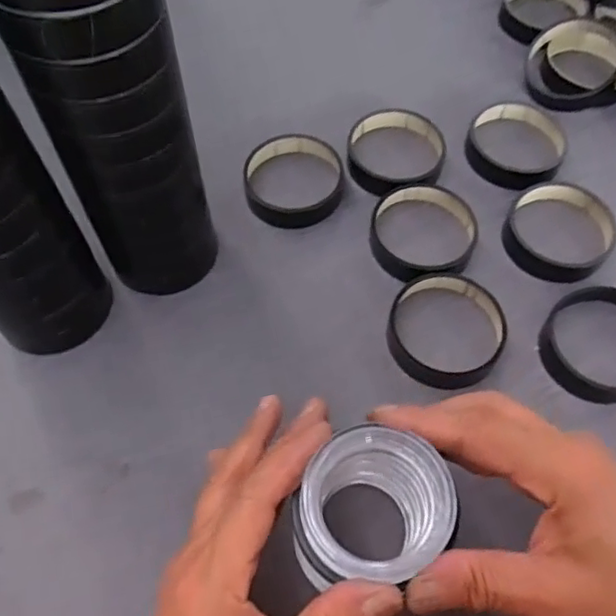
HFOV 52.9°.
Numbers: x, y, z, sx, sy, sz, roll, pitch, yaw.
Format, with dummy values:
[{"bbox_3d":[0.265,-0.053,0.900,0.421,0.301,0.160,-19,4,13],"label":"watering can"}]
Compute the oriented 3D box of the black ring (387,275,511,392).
[{"bbox_3d":[0.083,0.013,0.371,0.068,0.016,0.070,1,62,-1],"label":"black ring"}]

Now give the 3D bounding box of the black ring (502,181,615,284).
[{"bbox_3d":[0.167,-0.053,0.409,0.070,0.018,0.070,1,62,-1],"label":"black ring"}]

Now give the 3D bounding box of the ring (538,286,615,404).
[{"bbox_3d":[0.177,0.020,0.369,0.073,0.016,0.066,-28,66,-16],"label":"ring"}]

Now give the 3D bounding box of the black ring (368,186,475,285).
[{"bbox_3d":[0.075,-0.053,0.409,0.070,0.014,0.070,1,62,-1],"label":"black ring"}]

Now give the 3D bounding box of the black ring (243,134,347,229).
[{"bbox_3d":[-0.010,-0.092,0.428,0.067,0.016,0.073,1,62,-1],"label":"black ring"}]

